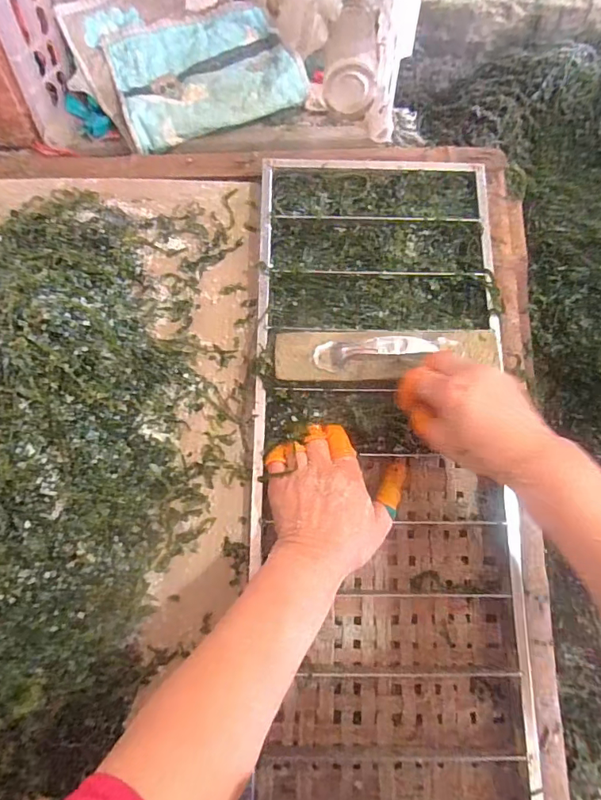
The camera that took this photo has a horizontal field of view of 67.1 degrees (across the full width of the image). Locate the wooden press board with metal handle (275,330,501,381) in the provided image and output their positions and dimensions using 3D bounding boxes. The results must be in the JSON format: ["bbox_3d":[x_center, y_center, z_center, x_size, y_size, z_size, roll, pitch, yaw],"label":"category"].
[{"bbox_3d":[0.086,-0.051,0.445,0.219,0.031,0.050,-1,65,-2],"label":"wooden press board with metal handle"}]

